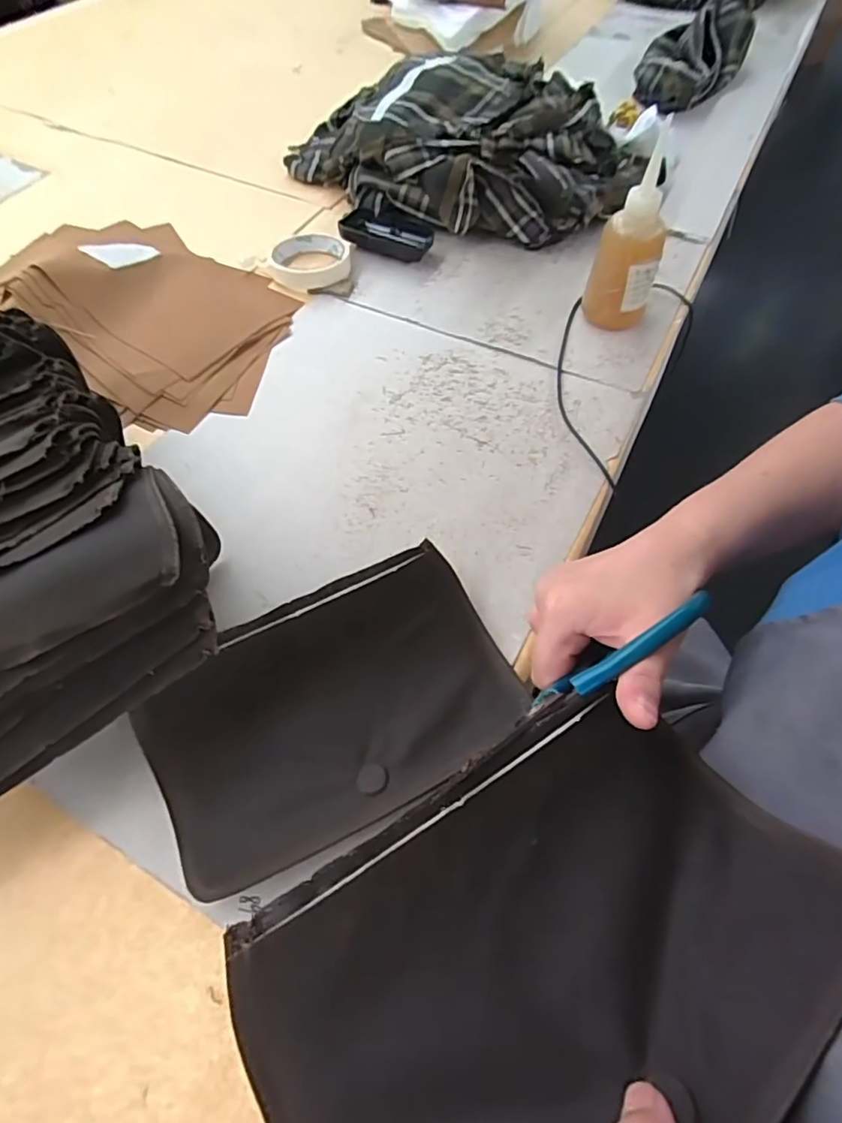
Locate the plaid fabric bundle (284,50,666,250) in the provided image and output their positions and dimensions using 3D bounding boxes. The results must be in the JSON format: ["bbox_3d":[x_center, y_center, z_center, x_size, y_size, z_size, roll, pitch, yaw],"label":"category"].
[{"bbox_3d":[0.064,-0.524,0.710,0.407,0.082,0.318,29,62,16],"label":"plaid fabric bundle"}]

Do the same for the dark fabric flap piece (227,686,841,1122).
[{"bbox_3d":[0.048,0.142,0.213,0.216,0.052,0.137,-31,64,-19],"label":"dark fabric flap piece"}]

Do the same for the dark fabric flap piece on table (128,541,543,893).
[{"bbox_3d":[-0.052,0.092,0.352,0.217,0.049,0.133,-24,62,-15],"label":"dark fabric flap piece on table"}]

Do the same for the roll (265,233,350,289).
[{"bbox_3d":[-0.124,-0.336,0.631,0.083,0.018,0.089,1,59,-1],"label":"roll"}]

